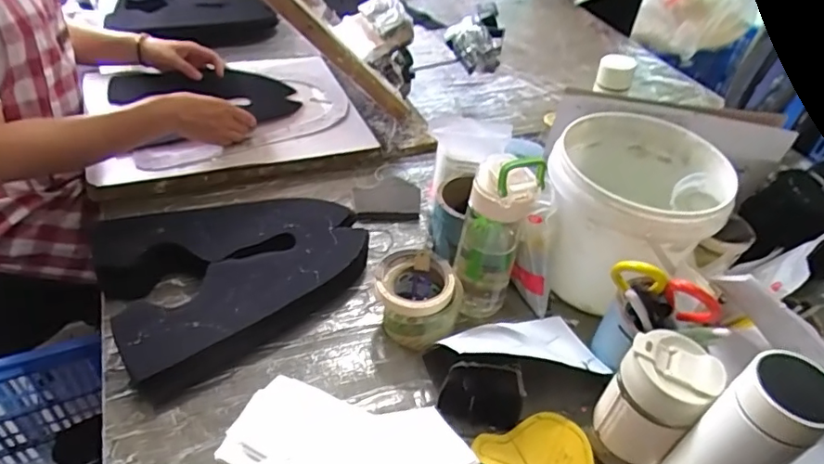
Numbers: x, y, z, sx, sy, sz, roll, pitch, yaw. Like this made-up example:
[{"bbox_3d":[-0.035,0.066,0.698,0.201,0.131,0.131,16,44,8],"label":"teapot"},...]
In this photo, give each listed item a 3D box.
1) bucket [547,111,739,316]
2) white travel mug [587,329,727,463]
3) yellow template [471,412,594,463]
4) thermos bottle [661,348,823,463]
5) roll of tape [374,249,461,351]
[{"bbox_3d":[0.274,-0.021,0.718,0.197,0.190,0.200,4,42,-3],"label":"bucket"},{"bbox_3d":[0.233,0.170,0.538,0.076,0.143,0.074,4,42,-3],"label":"white travel mug"},{"bbox_3d":[0.146,0.233,0.570,0.142,0.008,0.094,26,45,21],"label":"yellow template"},{"bbox_3d":[0.263,0.190,0.462,0.072,0.211,0.067,-20,48,-26],"label":"thermos bottle"},{"bbox_3d":[0.007,0.082,0.668,0.103,0.074,0.090,12,42,5],"label":"roll of tape"}]

